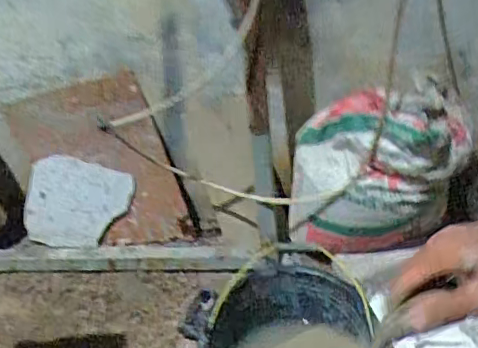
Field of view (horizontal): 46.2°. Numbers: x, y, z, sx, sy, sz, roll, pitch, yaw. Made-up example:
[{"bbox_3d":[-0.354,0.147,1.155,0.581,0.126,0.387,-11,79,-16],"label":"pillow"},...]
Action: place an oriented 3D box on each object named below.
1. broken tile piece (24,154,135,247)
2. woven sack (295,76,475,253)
[{"bbox_3d":[-0.410,0.079,1.394,0.230,0.249,0.025,23,15,-7],"label":"broken tile piece"},{"bbox_3d":[0.266,-0.011,1.124,0.324,0.327,0.196,4,37,15],"label":"woven sack"}]

